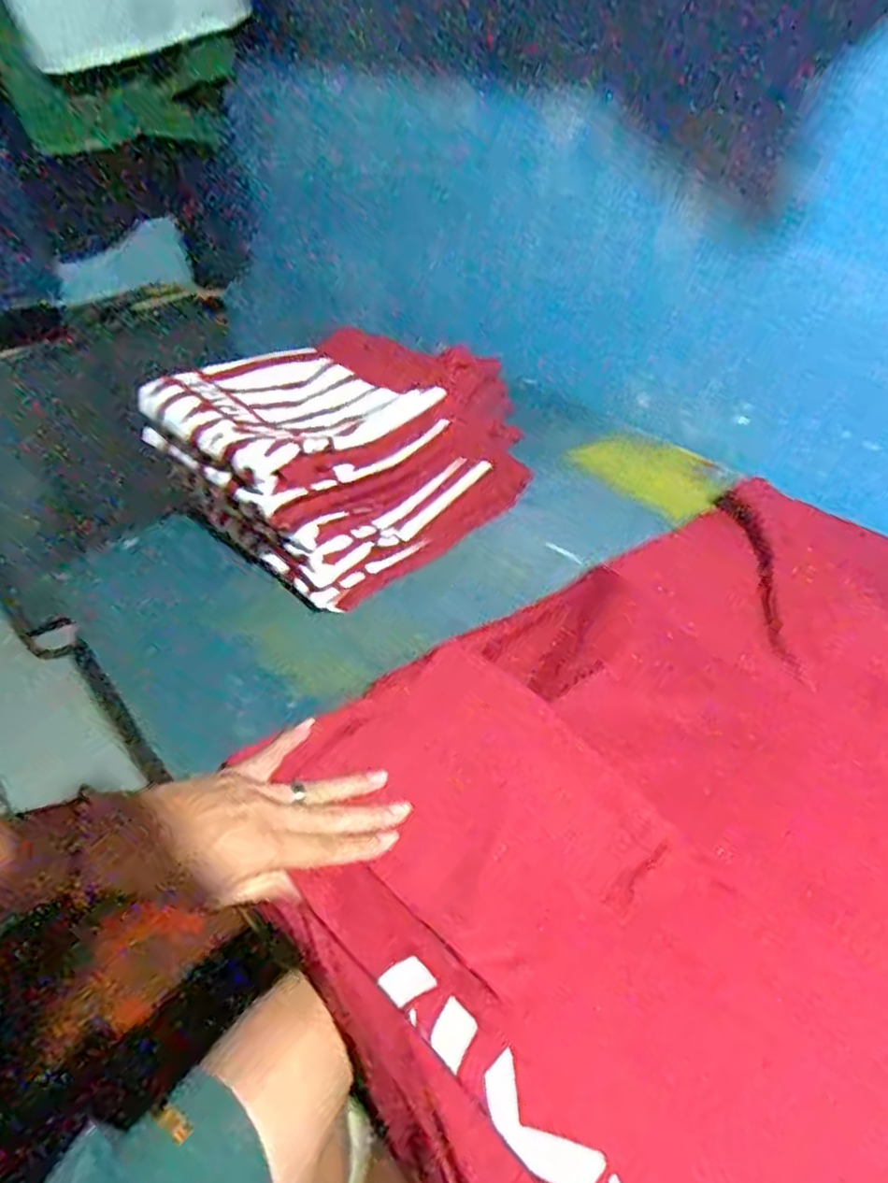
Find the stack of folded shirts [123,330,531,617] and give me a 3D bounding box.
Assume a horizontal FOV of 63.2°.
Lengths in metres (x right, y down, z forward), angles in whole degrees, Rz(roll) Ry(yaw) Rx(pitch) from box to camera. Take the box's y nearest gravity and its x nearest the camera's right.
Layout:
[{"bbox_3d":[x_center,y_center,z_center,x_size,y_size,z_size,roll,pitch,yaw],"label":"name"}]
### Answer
[{"bbox_3d":[-0.097,-0.142,0.728,0.307,0.167,0.217,-30,49,-27],"label":"stack of folded shirts"}]

